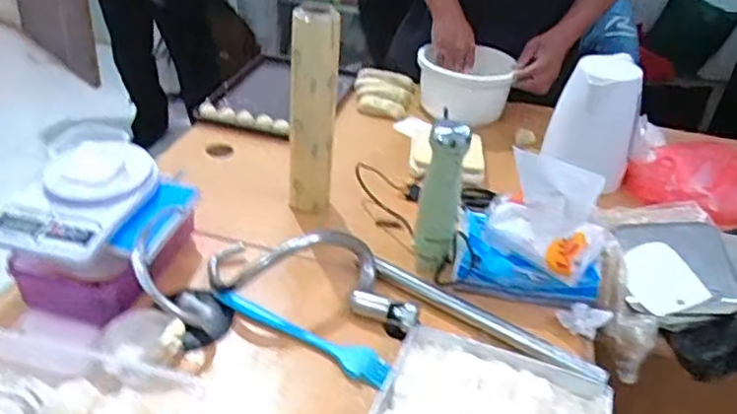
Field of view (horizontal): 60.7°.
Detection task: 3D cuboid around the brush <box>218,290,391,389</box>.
[{"bbox_3d":[-0.080,0.150,0.753,0.235,0.019,0.035,21,36,21],"label":"brush"}]

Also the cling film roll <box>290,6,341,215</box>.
[{"bbox_3d":[-0.080,-0.128,0.914,0.066,0.305,0.045,1,33,-8],"label":"cling film roll"}]

